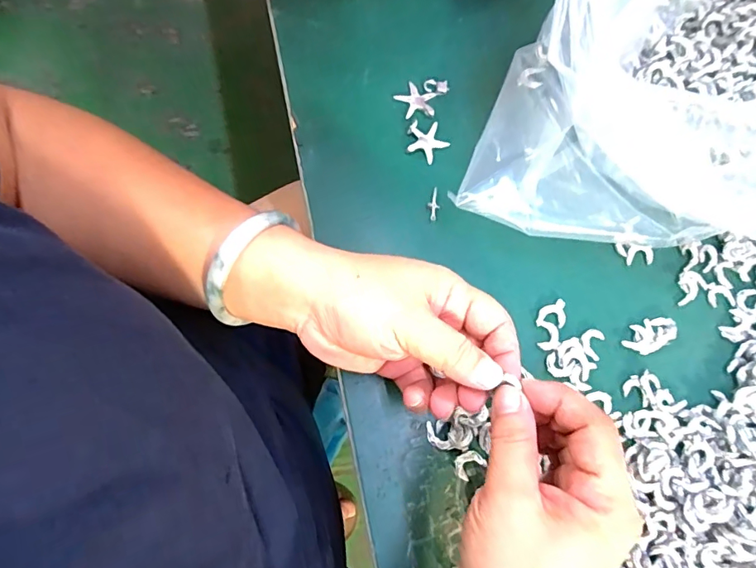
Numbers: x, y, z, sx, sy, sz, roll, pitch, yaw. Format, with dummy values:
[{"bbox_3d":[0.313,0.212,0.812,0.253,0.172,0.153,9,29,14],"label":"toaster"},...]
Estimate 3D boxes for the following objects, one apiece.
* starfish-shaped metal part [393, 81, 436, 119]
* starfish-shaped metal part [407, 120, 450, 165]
[{"bbox_3d":[0.027,-0.127,0.339,0.030,0.004,0.026,28,77,1],"label":"starfish-shaped metal part"},{"bbox_3d":[0.033,-0.099,0.333,0.028,0.004,0.027,1,78,-5],"label":"starfish-shaped metal part"}]

